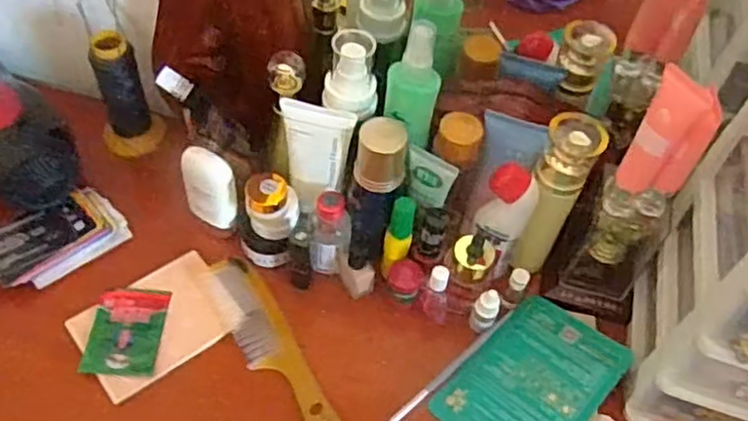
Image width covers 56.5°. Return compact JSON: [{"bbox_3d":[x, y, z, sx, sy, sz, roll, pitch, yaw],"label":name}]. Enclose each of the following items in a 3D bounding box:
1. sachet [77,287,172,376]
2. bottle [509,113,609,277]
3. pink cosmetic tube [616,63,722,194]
[{"bbox_3d":[-0.204,0.099,0.576,0.057,0.008,0.078,5,54,-2],"label":"sachet"},{"bbox_3d":[0.147,-0.009,0.580,0.045,0.156,0.050,24,56,12],"label":"bottle"},{"bbox_3d":[0.205,-0.051,0.482,0.045,0.111,0.024,13,54,4],"label":"pink cosmetic tube"}]

